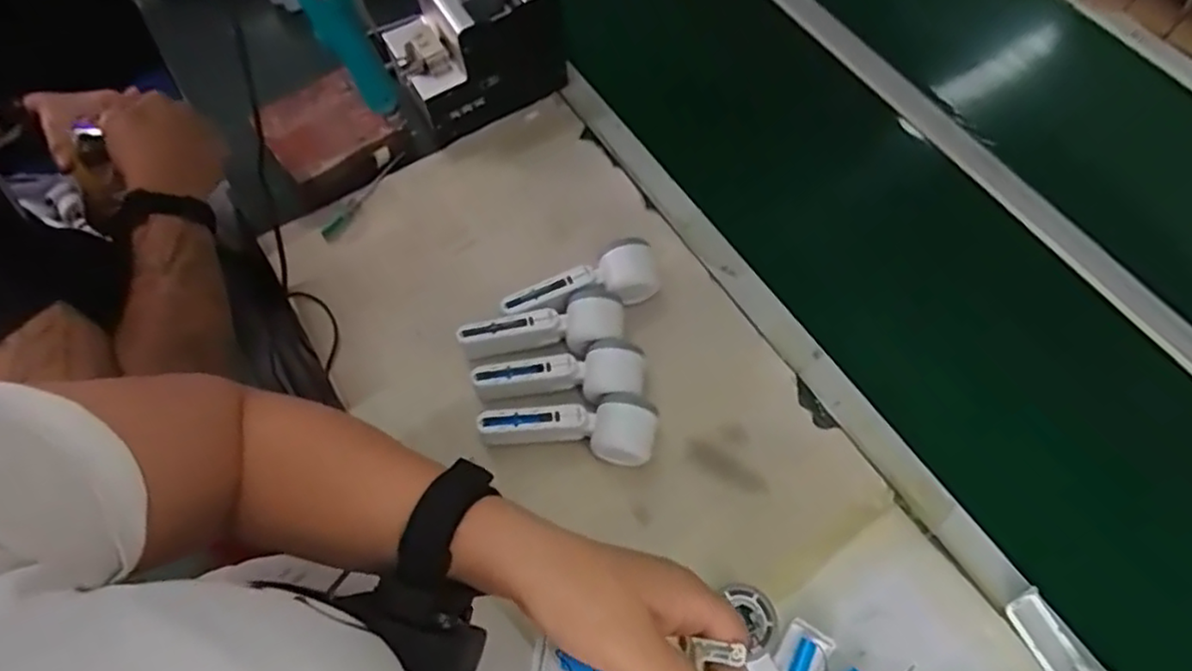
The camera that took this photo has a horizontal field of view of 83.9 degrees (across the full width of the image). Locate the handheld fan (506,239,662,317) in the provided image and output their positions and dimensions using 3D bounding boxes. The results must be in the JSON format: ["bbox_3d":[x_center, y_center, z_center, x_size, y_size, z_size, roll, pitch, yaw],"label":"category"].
[{"bbox_3d":[-0.014,-0.047,0.703,0.169,0.047,0.058,-23,67,-11],"label":"handheld fan"}]

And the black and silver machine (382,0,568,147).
[{"bbox_3d":[-0.148,-0.347,0.804,0.184,0.177,0.122,-29,68,-14],"label":"black and silver machine"}]

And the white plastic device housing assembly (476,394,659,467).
[{"bbox_3d":[-0.026,0.088,0.648,0.168,0.045,0.060,4,64,1],"label":"white plastic device housing assembly"}]

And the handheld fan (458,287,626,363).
[{"bbox_3d":[-0.055,-0.004,0.689,0.170,0.050,0.061,-9,65,-5],"label":"handheld fan"}]

